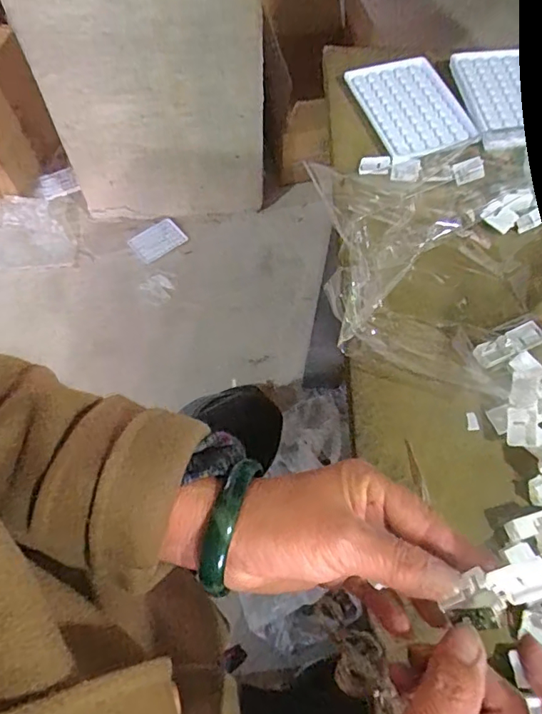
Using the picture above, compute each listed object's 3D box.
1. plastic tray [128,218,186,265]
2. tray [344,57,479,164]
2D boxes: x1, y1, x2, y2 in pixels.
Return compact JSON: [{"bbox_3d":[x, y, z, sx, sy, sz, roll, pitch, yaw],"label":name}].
[{"bbox_3d":[-0.289,-0.297,1.301,0.124,0.019,0.086,-34,69,-17],"label":"plastic tray"},{"bbox_3d":[0.140,-0.246,0.506,0.096,0.016,0.129,-17,65,-10],"label":"tray"}]

